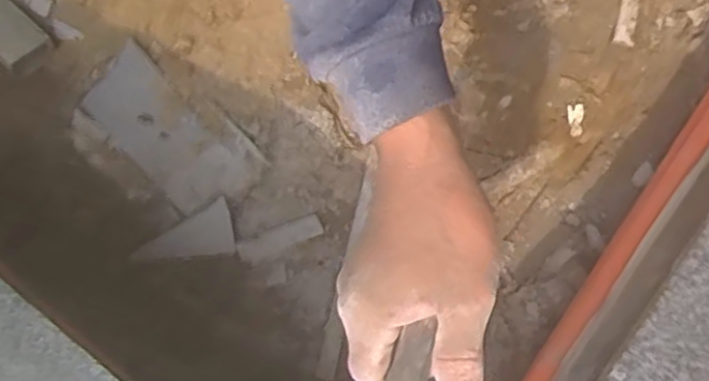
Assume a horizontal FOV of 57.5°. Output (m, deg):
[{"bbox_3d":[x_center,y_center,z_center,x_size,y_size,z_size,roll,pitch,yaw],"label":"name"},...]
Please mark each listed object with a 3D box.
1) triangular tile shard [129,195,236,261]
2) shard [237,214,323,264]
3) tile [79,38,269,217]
[{"bbox_3d":[-0.140,0.035,0.528,0.078,0.013,0.041,-10,76,-2],"label":"triangular tile shard"},{"bbox_3d":[-0.061,0.040,0.532,0.070,0.004,0.020,-20,76,-4],"label":"shard"},{"bbox_3d":[-0.151,-0.048,0.533,0.078,0.007,0.142,-45,95,-1],"label":"tile"}]

